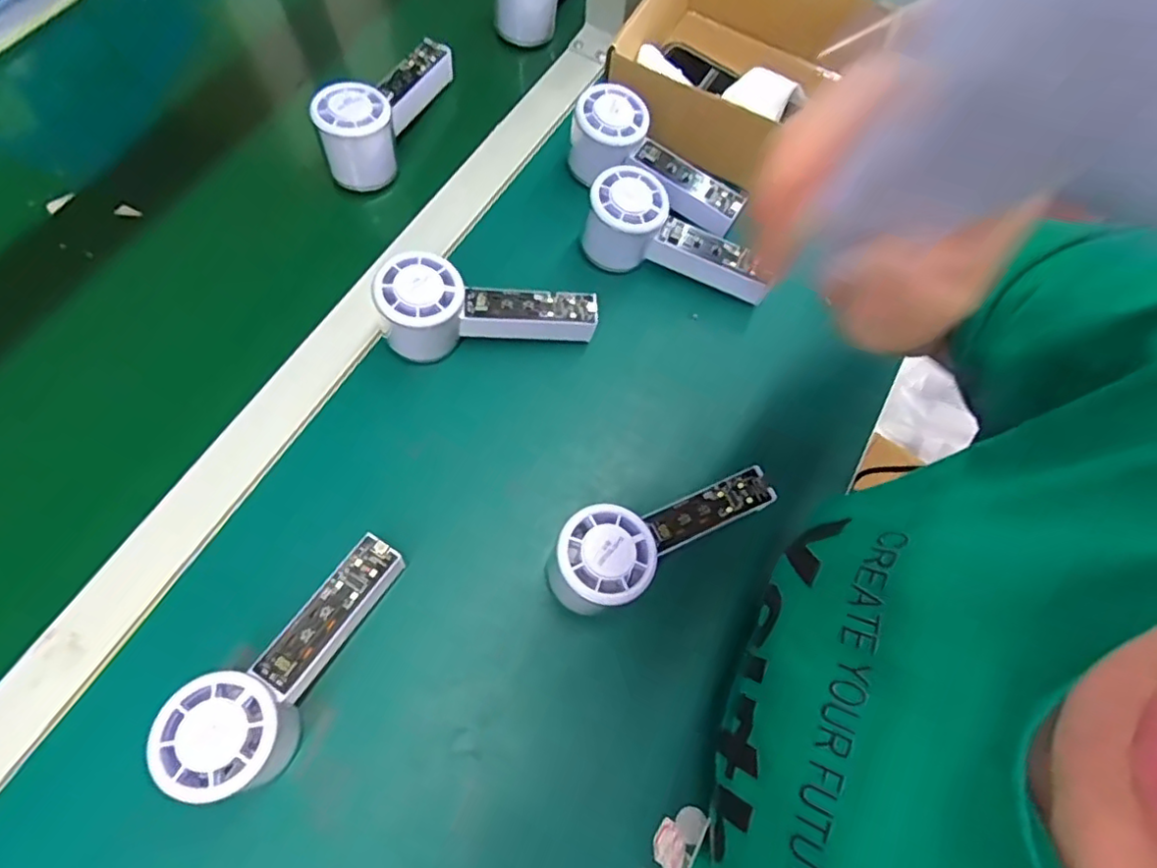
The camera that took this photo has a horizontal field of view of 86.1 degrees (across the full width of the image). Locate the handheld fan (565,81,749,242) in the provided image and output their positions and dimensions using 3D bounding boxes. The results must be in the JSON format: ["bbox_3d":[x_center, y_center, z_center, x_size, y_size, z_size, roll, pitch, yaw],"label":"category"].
[{"bbox_3d":[0.060,-0.213,0.503,0.152,0.059,0.056,31,65,-6],"label":"handheld fan"}]

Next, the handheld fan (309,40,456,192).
[{"bbox_3d":[-0.156,-0.273,0.506,0.059,0.055,0.155,22,67,2],"label":"handheld fan"}]

